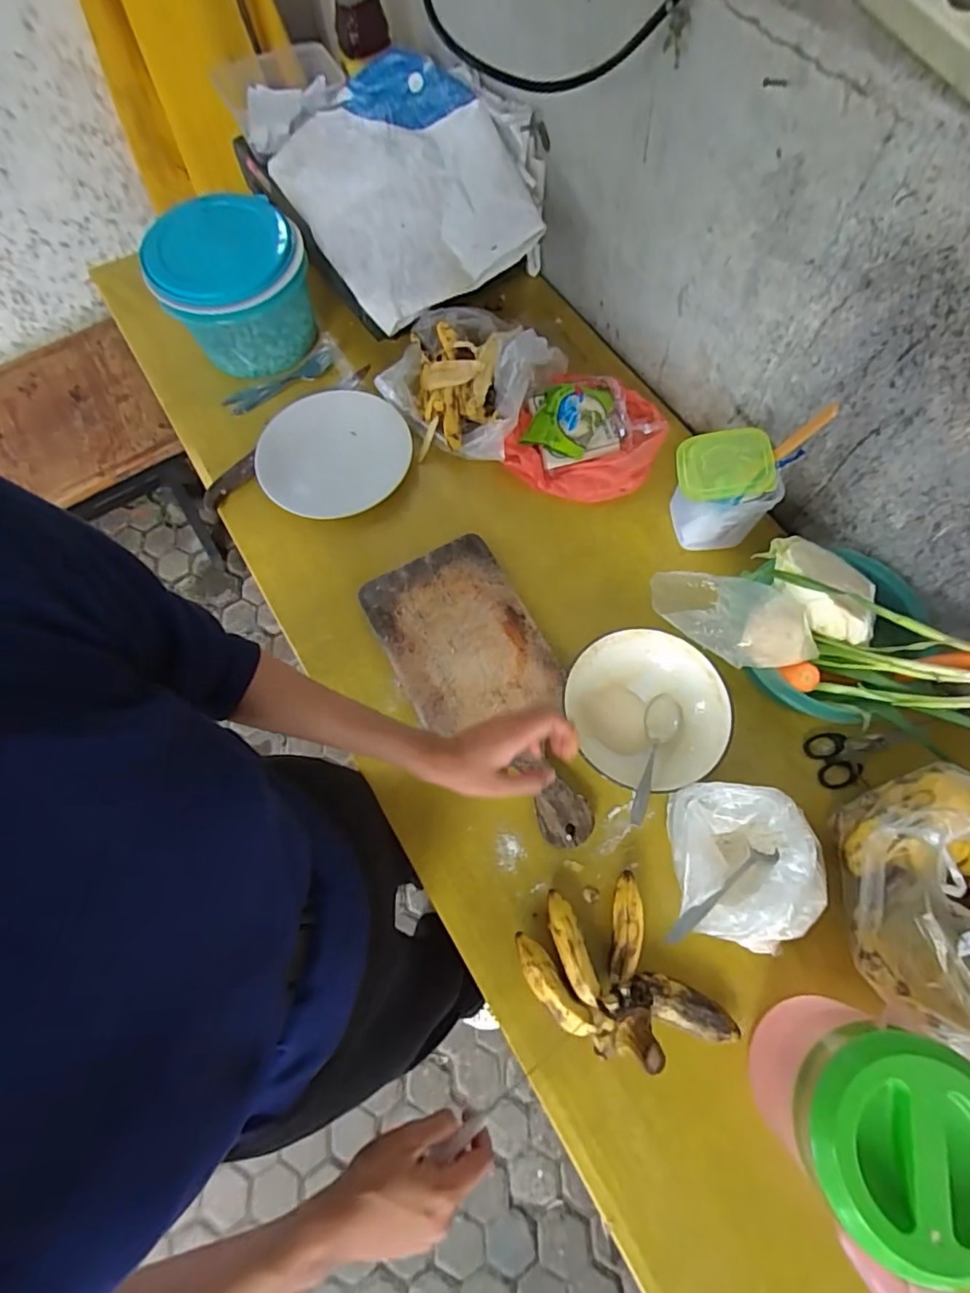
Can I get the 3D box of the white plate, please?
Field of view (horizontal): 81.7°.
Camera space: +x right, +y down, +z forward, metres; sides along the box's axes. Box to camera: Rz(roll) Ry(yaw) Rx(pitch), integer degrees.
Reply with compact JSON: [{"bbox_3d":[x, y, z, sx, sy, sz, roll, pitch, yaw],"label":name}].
[{"bbox_3d":[-0.198,-0.253,0.735,0.193,0.039,0.176,-1,81,8],"label":"white plate"}]

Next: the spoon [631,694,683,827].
[{"bbox_3d":[0.177,0.113,0.585,0.034,0.018,0.158,21,51,10],"label":"spoon"}]

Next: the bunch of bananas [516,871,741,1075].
[{"bbox_3d":[0.123,0.311,0.517,0.133,0.056,0.174,-32,72,-9],"label":"bunch of bananas"}]

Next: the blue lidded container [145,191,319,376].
[{"bbox_3d":[-0.335,-0.495,0.779,0.192,0.137,0.182,-15,70,-2],"label":"blue lidded container"}]

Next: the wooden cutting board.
[{"bbox_3d":[0.004,0.046,0.635,0.165,0.019,0.364,-28,71,-7],"label":"wooden cutting board"}]

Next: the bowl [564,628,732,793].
[{"bbox_3d":[0.172,0.070,0.604,0.155,0.053,0.164,-1,70,3],"label":"bowl"}]

